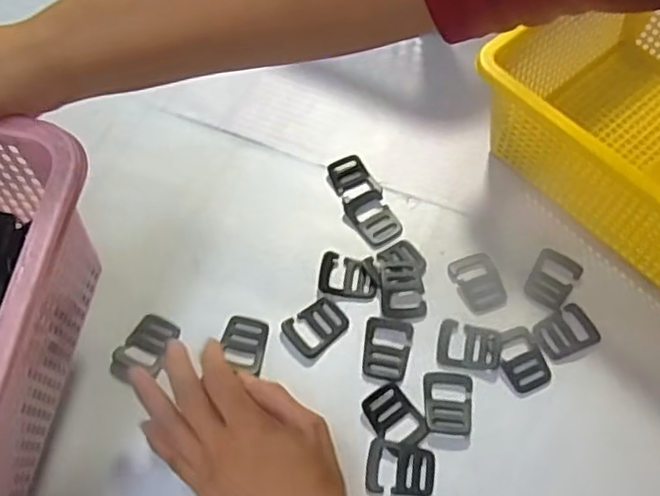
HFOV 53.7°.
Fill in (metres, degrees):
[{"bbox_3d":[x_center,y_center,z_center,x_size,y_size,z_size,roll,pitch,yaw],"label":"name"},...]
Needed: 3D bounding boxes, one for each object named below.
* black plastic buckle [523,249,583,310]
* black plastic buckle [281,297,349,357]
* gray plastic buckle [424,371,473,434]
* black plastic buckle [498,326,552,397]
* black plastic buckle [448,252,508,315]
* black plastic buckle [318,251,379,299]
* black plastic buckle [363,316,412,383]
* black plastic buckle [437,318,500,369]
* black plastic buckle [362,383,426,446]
[{"bbox_3d":[0.166,0.023,0.488,0.033,0.008,0.044,33,64,14],"label":"black plastic buckle"},{"bbox_3d":[-0.009,0.056,0.466,0.042,0.004,0.032,-30,67,-19],"label":"black plastic buckle"},{"bbox_3d":[0.081,0.105,0.442,0.033,0.004,0.042,4,61,-2],"label":"gray plastic buckle"},{"bbox_3d":[0.135,0.078,0.457,0.034,0.004,0.044,-18,63,-13],"label":"black plastic buckle"},{"bbox_3d":[0.111,0.026,0.486,0.035,0.004,0.046,-17,63,-13],"label":"black plastic buckle"},{"bbox_3d":[0.014,0.021,0.485,0.043,0.005,0.034,6,61,0],"label":"black plastic buckle"},{"bbox_3d":[0.041,0.071,0.459,0.033,0.006,0.045,6,61,-1],"label":"black plastic buckle"},{"bbox_3d":[0.099,0.069,0.461,0.042,0.004,0.033,7,61,0],"label":"black plastic buckle"},{"bbox_3d":[0.043,0.113,0.436,0.032,0.004,0.041,-29,66,-18],"label":"black plastic buckle"}]

